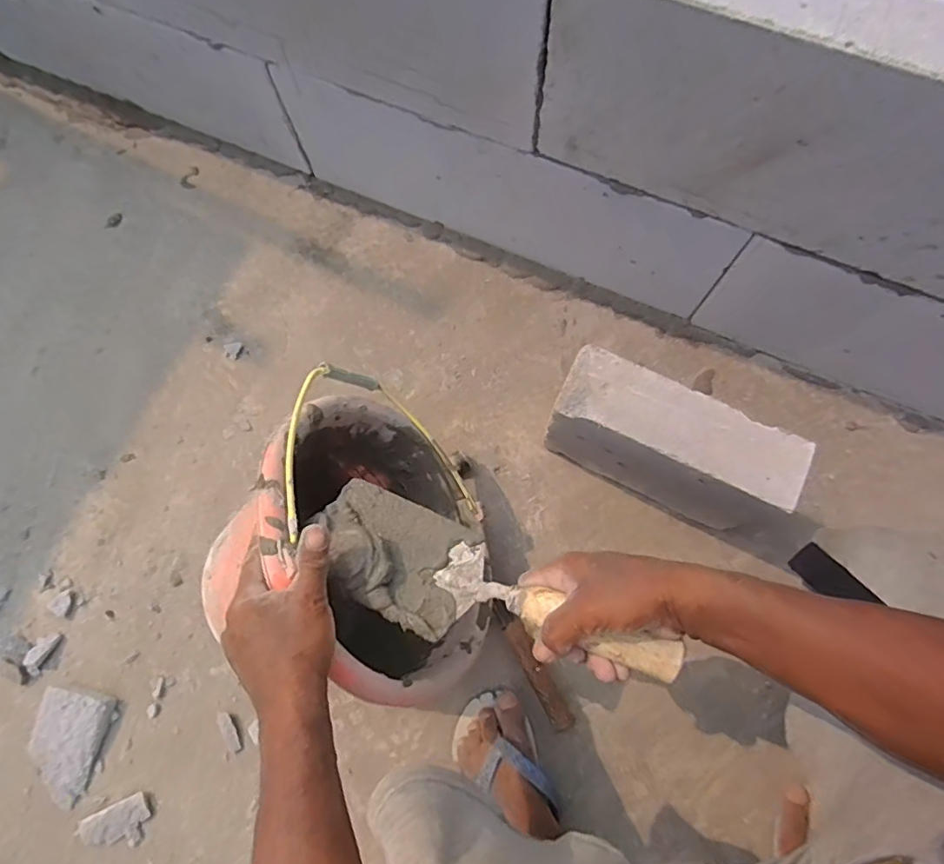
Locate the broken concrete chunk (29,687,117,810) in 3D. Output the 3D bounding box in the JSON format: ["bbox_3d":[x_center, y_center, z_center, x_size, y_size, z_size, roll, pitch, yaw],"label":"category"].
[{"bbox_3d":[-0.478,0.372,0.653,0.079,0.024,0.122,7,75,4],"label":"broken concrete chunk"}]

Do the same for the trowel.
[{"bbox_3d":[0.004,0.125,0.440,0.286,0.060,0.099,19,74,18],"label":"trowel"}]

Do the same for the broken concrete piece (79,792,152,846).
[{"bbox_3d":[-0.409,0.455,0.634,0.077,0.013,0.049,-24,75,-5],"label":"broken concrete piece"}]

